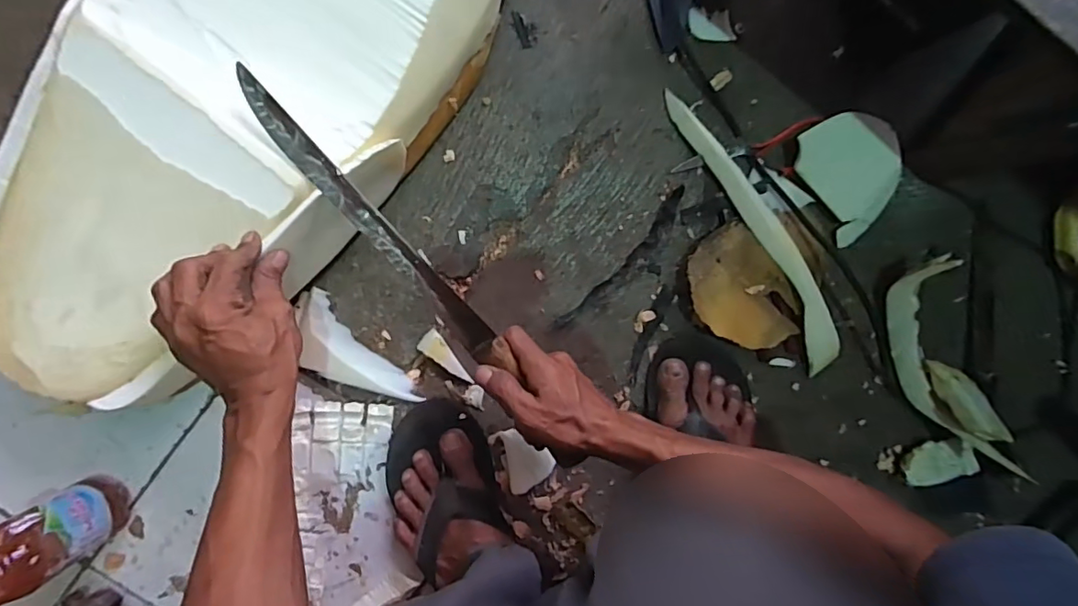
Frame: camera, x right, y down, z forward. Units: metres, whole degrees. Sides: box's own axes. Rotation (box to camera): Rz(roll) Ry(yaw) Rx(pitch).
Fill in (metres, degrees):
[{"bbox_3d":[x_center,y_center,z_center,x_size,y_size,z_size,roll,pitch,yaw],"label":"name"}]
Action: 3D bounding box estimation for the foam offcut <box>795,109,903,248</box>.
[{"bbox_3d":[0.326,-0.135,0.575,0.091,0.036,0.128,-36,97,0],"label":"foam offcut"}]

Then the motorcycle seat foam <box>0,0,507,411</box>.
[{"bbox_3d":[-0.213,-0.216,0.464,0.253,0.126,0.686,41,94,-7],"label":"motorcycle seat foam"}]

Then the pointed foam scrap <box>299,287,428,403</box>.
[{"bbox_3d":[-0.204,0.063,0.594,0.067,0.011,0.155,-41,97,0],"label":"pointed foam scrap"}]

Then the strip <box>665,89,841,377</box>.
[{"bbox_3d":[0.232,-0.075,0.579,0.037,0.049,0.329,-30,97,-1],"label":"strip"}]

